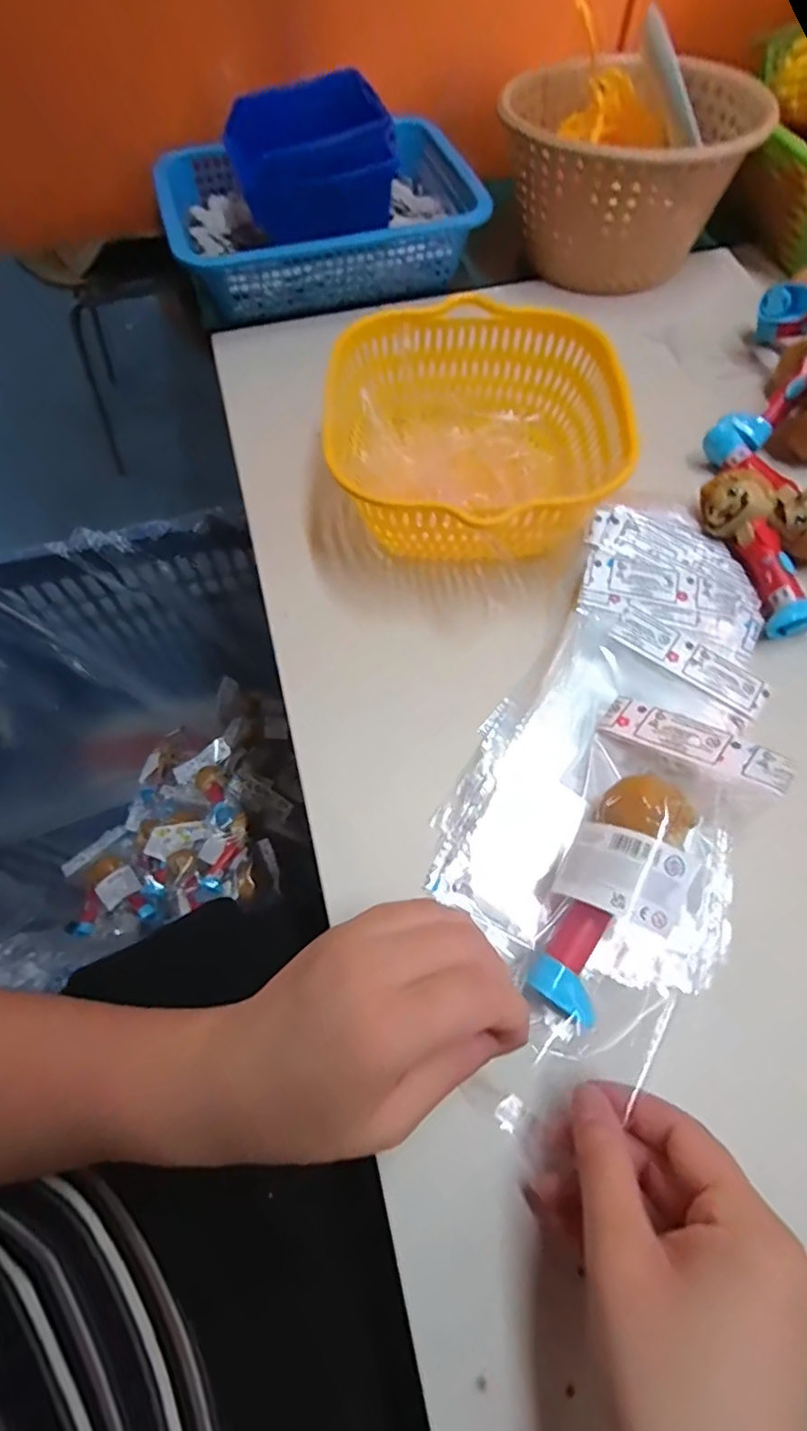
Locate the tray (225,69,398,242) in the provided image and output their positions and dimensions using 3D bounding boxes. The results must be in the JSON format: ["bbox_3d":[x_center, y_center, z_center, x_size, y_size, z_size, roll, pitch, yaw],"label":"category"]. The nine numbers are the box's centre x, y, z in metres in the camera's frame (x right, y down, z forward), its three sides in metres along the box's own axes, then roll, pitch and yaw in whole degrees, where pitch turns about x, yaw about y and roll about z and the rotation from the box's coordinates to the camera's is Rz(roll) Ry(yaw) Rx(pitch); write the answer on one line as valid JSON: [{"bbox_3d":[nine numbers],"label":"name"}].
[{"bbox_3d":[-0.081,-0.490,0.509,0.132,0.081,0.091,-13,65,-6],"label":"tray"}]

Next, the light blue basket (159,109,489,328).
[{"bbox_3d":[-0.077,-0.481,0.557,0.289,0.064,0.194,-15,65,-7],"label":"light blue basket"}]

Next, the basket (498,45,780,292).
[{"bbox_3d":[0.200,-0.505,0.537,0.220,0.107,0.207,22,66,11],"label":"basket"}]

